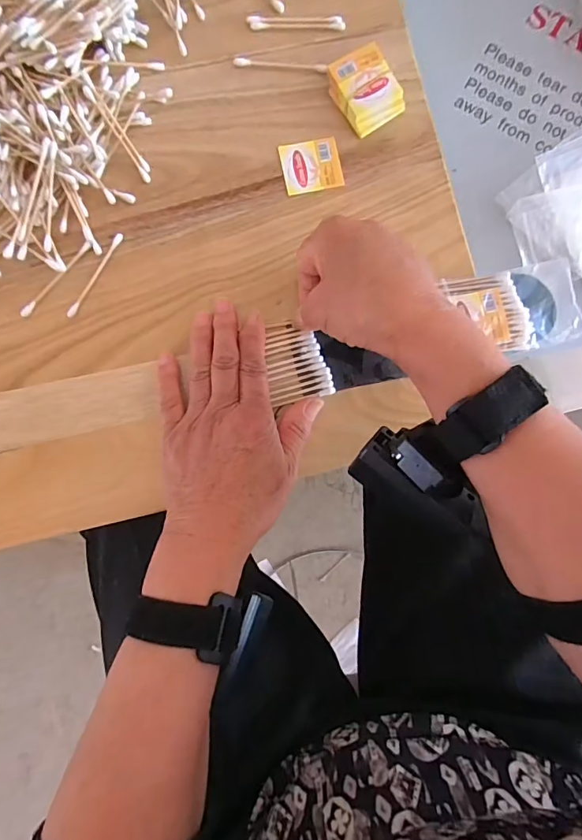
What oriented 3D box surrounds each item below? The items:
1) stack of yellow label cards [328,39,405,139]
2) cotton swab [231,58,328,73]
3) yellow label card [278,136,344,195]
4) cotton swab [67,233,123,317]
[{"bbox_3d":[0.056,-0.245,0.336,0.044,0.016,0.052,-31,88,-3],"label":"stack of yellow label cards"},{"bbox_3d":[-0.007,-0.269,0.340,0.070,0.004,0.006,4,87,-1],"label":"cotton swab"},{"bbox_3d":[0.016,-0.190,0.336,0.043,0.004,0.038,-12,87,-2],"label":"yellow label card"},{"bbox_3d":[-0.142,-0.105,0.325,0.006,0.004,0.070,30,86,0],"label":"cotton swab"}]

